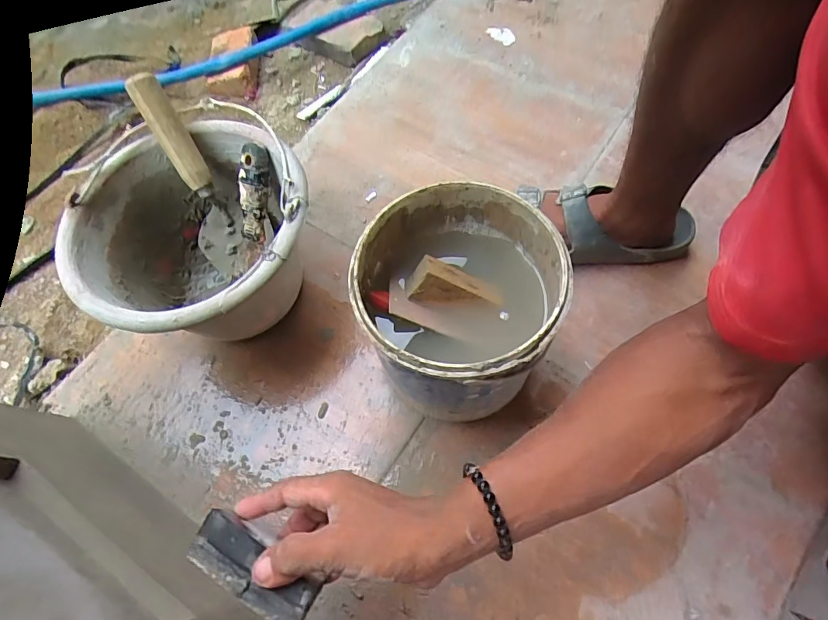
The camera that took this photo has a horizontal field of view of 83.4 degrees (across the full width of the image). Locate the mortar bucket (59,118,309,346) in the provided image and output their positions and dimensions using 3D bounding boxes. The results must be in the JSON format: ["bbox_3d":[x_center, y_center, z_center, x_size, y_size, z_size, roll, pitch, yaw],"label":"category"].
[{"bbox_3d":[-0.225,-0.065,0.529,0.235,0.165,0.229,-1,66,3],"label":"mortar bucket"}]

